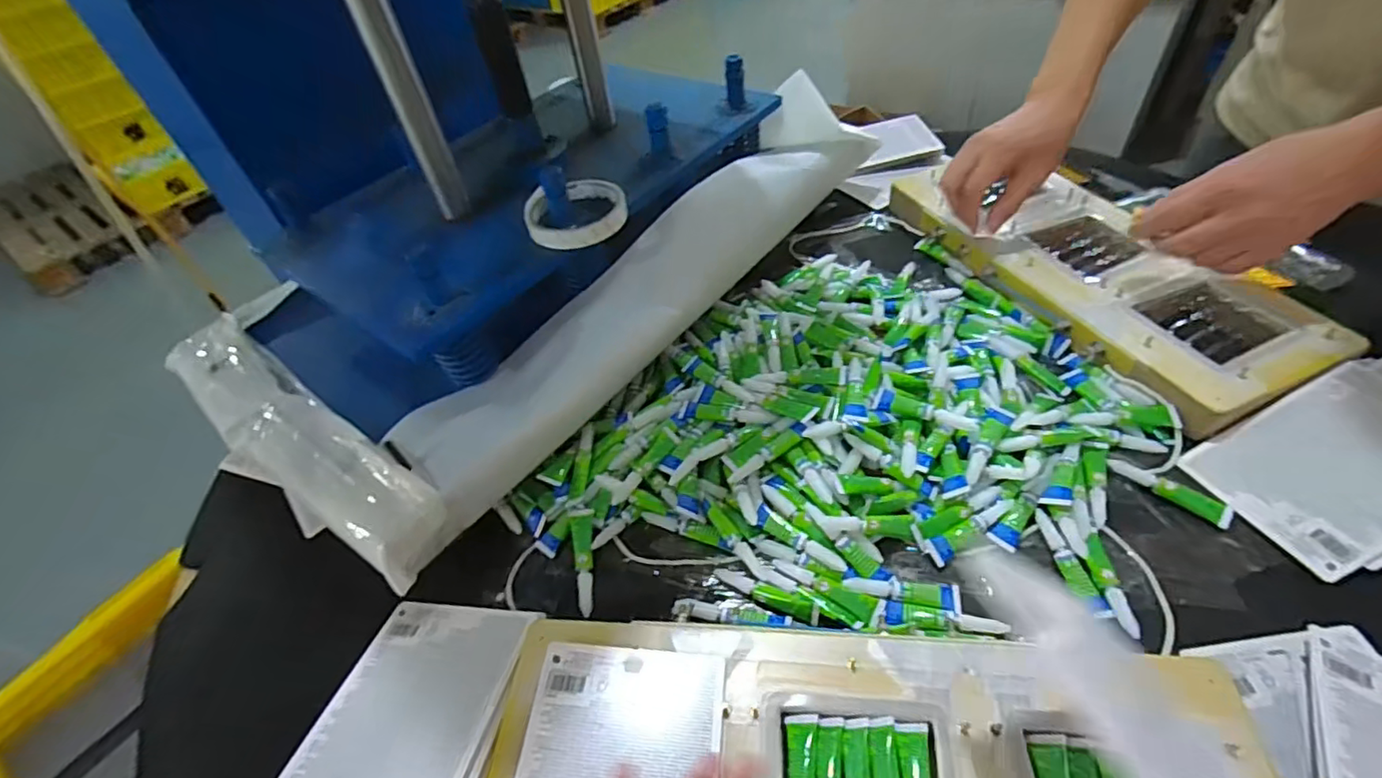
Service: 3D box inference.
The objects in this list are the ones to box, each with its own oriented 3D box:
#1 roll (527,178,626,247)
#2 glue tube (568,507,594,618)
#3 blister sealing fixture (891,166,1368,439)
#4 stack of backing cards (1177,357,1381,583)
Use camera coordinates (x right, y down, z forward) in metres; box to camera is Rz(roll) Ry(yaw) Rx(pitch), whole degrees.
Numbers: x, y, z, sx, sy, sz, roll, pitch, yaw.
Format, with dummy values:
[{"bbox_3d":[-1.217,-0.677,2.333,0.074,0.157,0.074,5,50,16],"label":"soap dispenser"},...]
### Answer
[{"bbox_3d":[-0.102,-0.158,0.540,0.090,0.021,0.090,-4,46,4],"label":"roll"},{"bbox_3d":[-0.085,0.134,0.474,0.018,0.007,0.084,-9,58,-2],"label":"glue tube"},{"bbox_3d":[0.402,-0.133,0.626,0.179,0.042,0.428,-20,47,-11],"label":"blister sealing fixture"},{"bbox_3d":[0.496,0.053,0.443,0.192,0.015,0.119,-28,45,-1],"label":"stack of backing cards"}]

